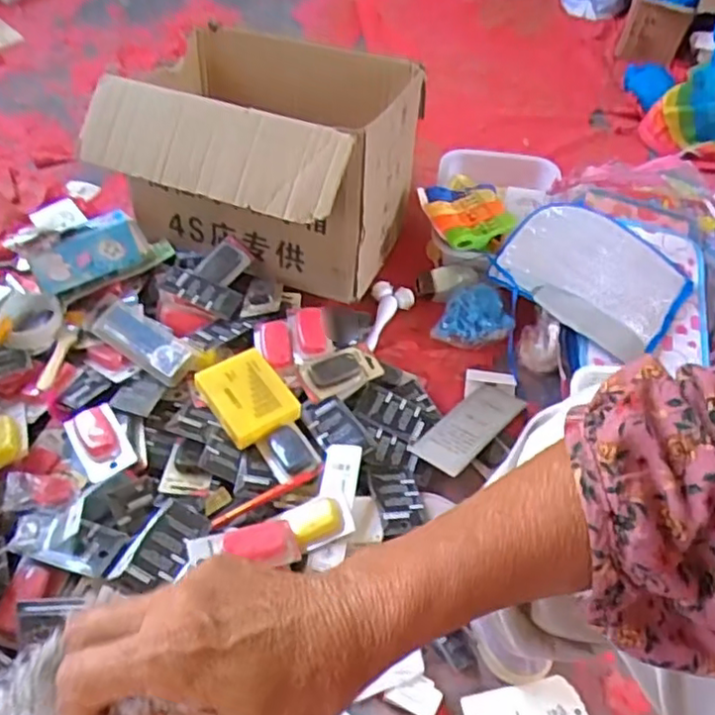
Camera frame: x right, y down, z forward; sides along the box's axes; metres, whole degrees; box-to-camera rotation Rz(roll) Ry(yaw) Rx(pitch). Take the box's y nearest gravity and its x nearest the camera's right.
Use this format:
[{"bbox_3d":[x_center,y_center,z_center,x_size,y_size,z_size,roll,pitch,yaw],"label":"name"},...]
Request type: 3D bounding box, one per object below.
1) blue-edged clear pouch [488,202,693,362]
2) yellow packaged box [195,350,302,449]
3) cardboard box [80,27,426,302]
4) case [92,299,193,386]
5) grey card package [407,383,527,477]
[{"bbox_3d":[0.353,-0.126,0.984,0.258,0.030,0.202,35,70,11],"label":"blue-edged clear pouch"},{"bbox_3d":[-0.138,0.047,0.829,0.094,0.028,0.115,-22,54,-24],"label":"yellow packaged box"},{"bbox_3d":[-0.135,-0.308,0.991,0.400,0.239,0.369,15,48,7],"label":"cardboard box"},{"bbox_3d":[-0.289,-0.021,0.886,0.153,0.020,0.060,34,73,20],"label":"case"},{"bbox_3d":[0.151,0.089,0.877,0.076,0.013,0.176,27,44,32],"label":"grey card package"}]

